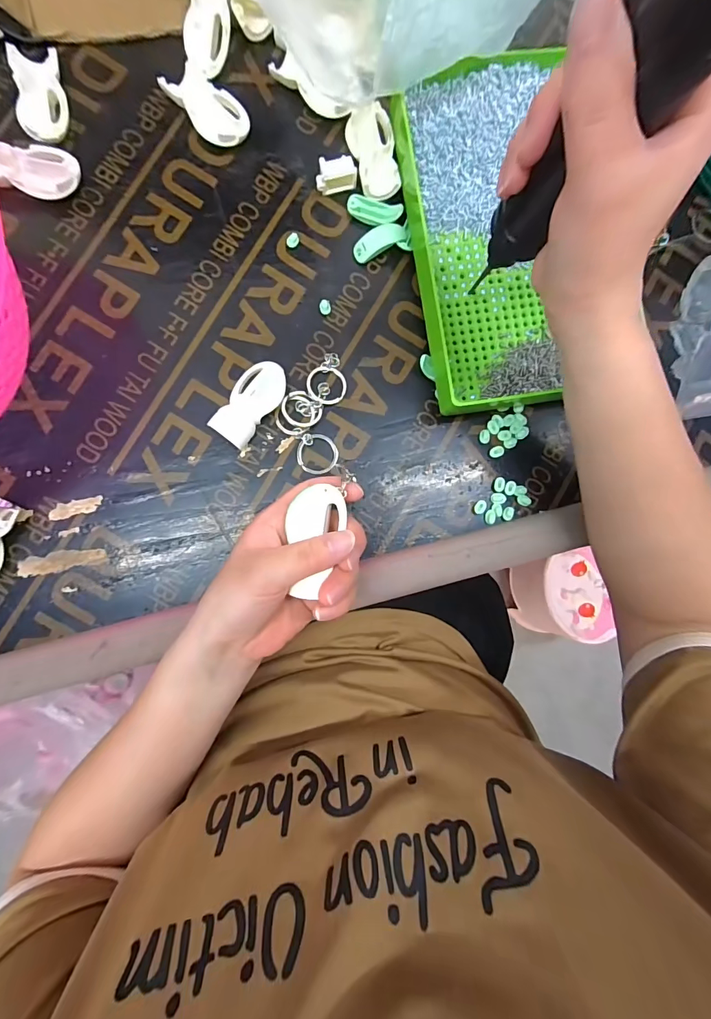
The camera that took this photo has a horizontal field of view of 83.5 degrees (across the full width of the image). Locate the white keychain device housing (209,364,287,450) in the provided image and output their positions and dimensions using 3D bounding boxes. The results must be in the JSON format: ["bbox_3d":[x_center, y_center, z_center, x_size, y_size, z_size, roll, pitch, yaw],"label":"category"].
[{"bbox_3d":[-0.075,-0.077,0.286,0.030,0.016,0.063,36,85,-2],"label":"white keychain device housing"}]

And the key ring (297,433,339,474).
[{"bbox_3d":[-0.028,-0.041,0.295,0.030,0.004,0.029,0,87,-4],"label":"key ring"}]

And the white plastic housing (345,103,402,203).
[{"bbox_3d":[0.014,-0.265,0.298,0.033,0.013,0.063,-16,88,-5],"label":"white plastic housing"}]

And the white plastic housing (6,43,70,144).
[{"bbox_3d":[-0.219,-0.285,0.279,0.032,0.016,0.063,-6,87,-5],"label":"white plastic housing"}]

